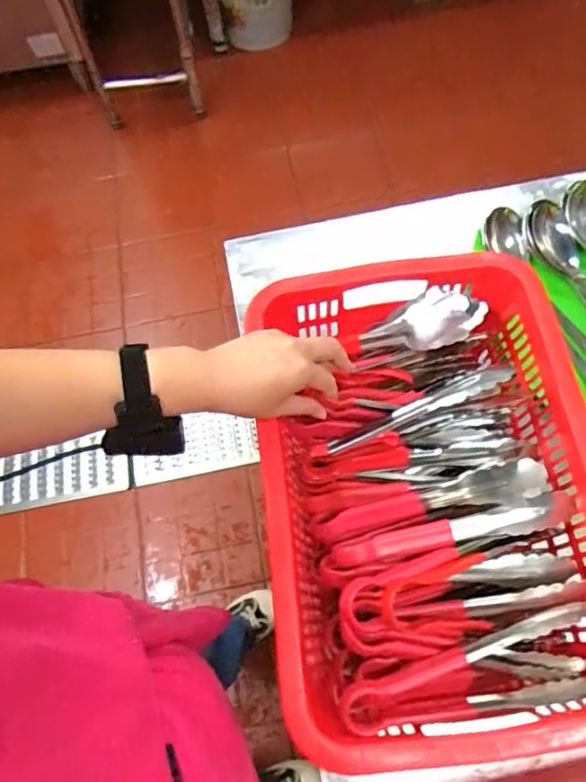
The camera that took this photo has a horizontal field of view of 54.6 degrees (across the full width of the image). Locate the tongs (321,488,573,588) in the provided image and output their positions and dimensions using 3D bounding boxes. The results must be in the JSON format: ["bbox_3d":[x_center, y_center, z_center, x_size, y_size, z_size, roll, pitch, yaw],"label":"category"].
[{"bbox_3d":[0.145,0.136,0.534,0.246,0.029,0.030,-14,67,-3],"label":"tongs"}]

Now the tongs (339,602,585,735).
[{"bbox_3d":[0.151,0.240,0.487,0.224,0.053,0.071,-9,66,-1],"label":"tongs"}]

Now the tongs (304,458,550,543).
[{"bbox_3d":[0.126,0.111,0.555,0.228,0.041,0.030,-19,65,17],"label":"tongs"}]

